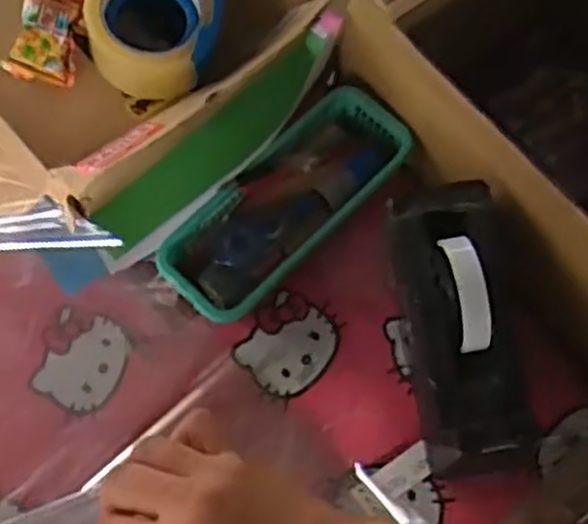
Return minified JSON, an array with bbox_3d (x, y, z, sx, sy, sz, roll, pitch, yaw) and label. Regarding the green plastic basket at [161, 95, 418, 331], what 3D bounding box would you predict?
[{"bbox_3d":[-0.003,-0.045,0.672,0.231,0.046,0.090,-43,74,-14],"label":"green plastic basket"}]

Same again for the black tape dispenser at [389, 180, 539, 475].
[{"bbox_3d":[0.121,0.049,0.598,0.088,0.118,0.208,-7,69,-2],"label":"black tape dispenser"}]

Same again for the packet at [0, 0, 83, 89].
[{"bbox_3d":[-0.198,-0.180,0.641,0.053,0.009,0.072,17,90,-14],"label":"packet"}]

